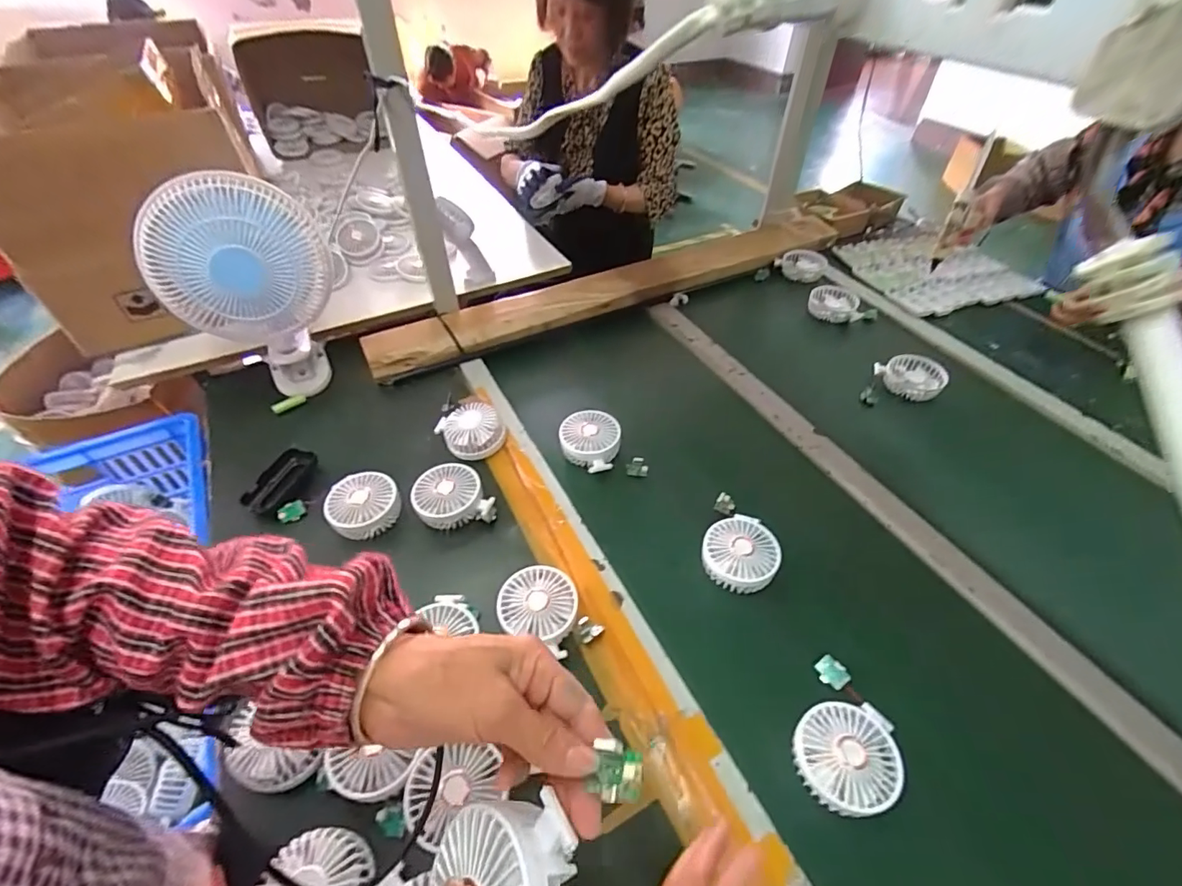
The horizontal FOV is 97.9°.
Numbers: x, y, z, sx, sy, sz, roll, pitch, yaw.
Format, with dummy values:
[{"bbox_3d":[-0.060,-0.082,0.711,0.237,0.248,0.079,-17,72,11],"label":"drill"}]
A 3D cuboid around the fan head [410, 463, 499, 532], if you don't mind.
[{"bbox_3d":[-0.186,0.071,0.692,0.101,0.041,0.083,-12,51,-14],"label":"fan head"}]

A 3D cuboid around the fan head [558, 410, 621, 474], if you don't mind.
[{"bbox_3d":[0.002,-0.004,0.750,0.090,0.039,0.080,33,54,23],"label":"fan head"}]

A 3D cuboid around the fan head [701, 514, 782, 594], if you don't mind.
[{"bbox_3d":[0.180,0.131,0.621,0.084,0.042,0.086,20,50,13],"label":"fan head"}]

